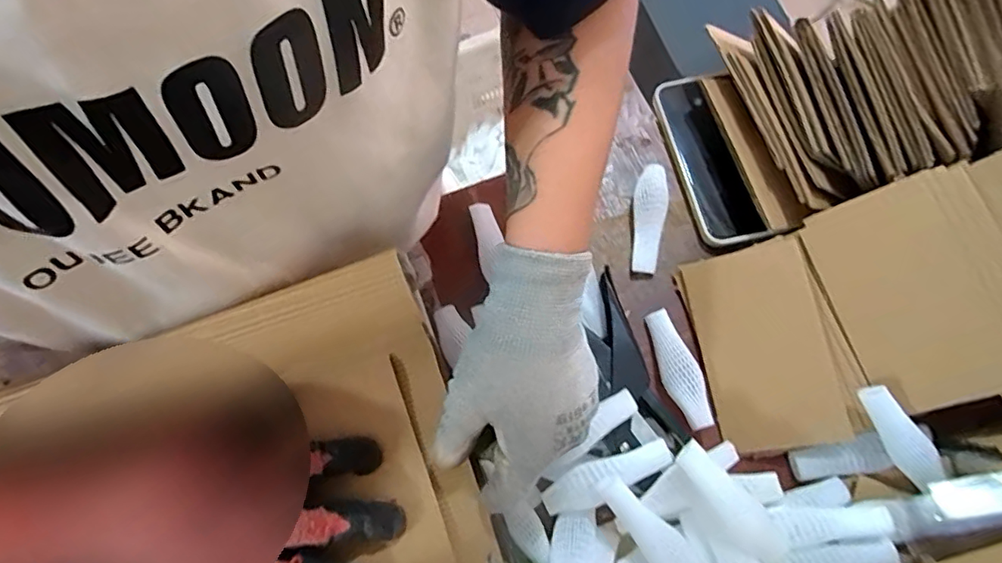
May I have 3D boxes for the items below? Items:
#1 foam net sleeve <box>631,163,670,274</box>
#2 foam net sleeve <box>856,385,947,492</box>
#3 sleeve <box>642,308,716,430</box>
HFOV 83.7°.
[{"bbox_3d":[0.115,-0.050,0.439,0.026,0.012,0.087,13,74,6],"label":"foam net sleeve"},{"bbox_3d":[0.256,0.099,0.357,0.079,0.024,0.013,56,41,-2],"label":"foam net sleeve"},{"bbox_3d":[0.127,0.061,0.400,0.024,0.016,0.086,-17,73,-4],"label":"sleeve"}]

